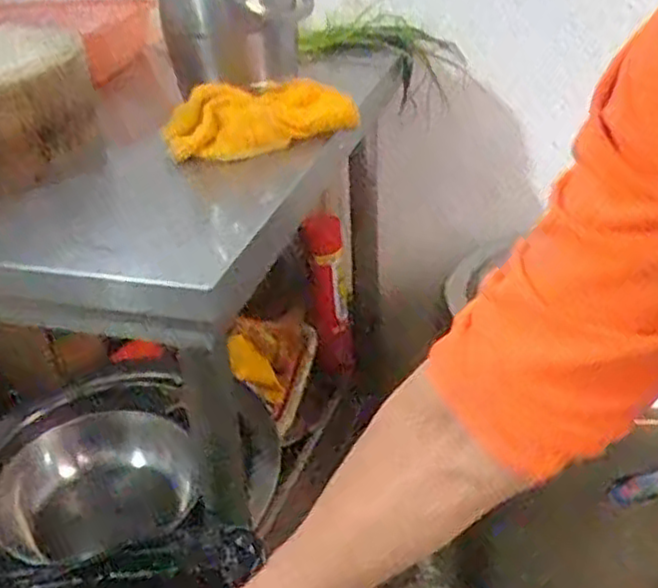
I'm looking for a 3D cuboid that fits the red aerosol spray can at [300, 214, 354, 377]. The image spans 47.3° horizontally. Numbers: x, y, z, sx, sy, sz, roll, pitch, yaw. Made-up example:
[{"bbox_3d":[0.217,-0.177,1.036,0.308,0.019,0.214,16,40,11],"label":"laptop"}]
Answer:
[{"bbox_3d":[0.001,0.002,1.257,0.063,0.285,0.069,-1,31,3],"label":"red aerosol spray can"}]

